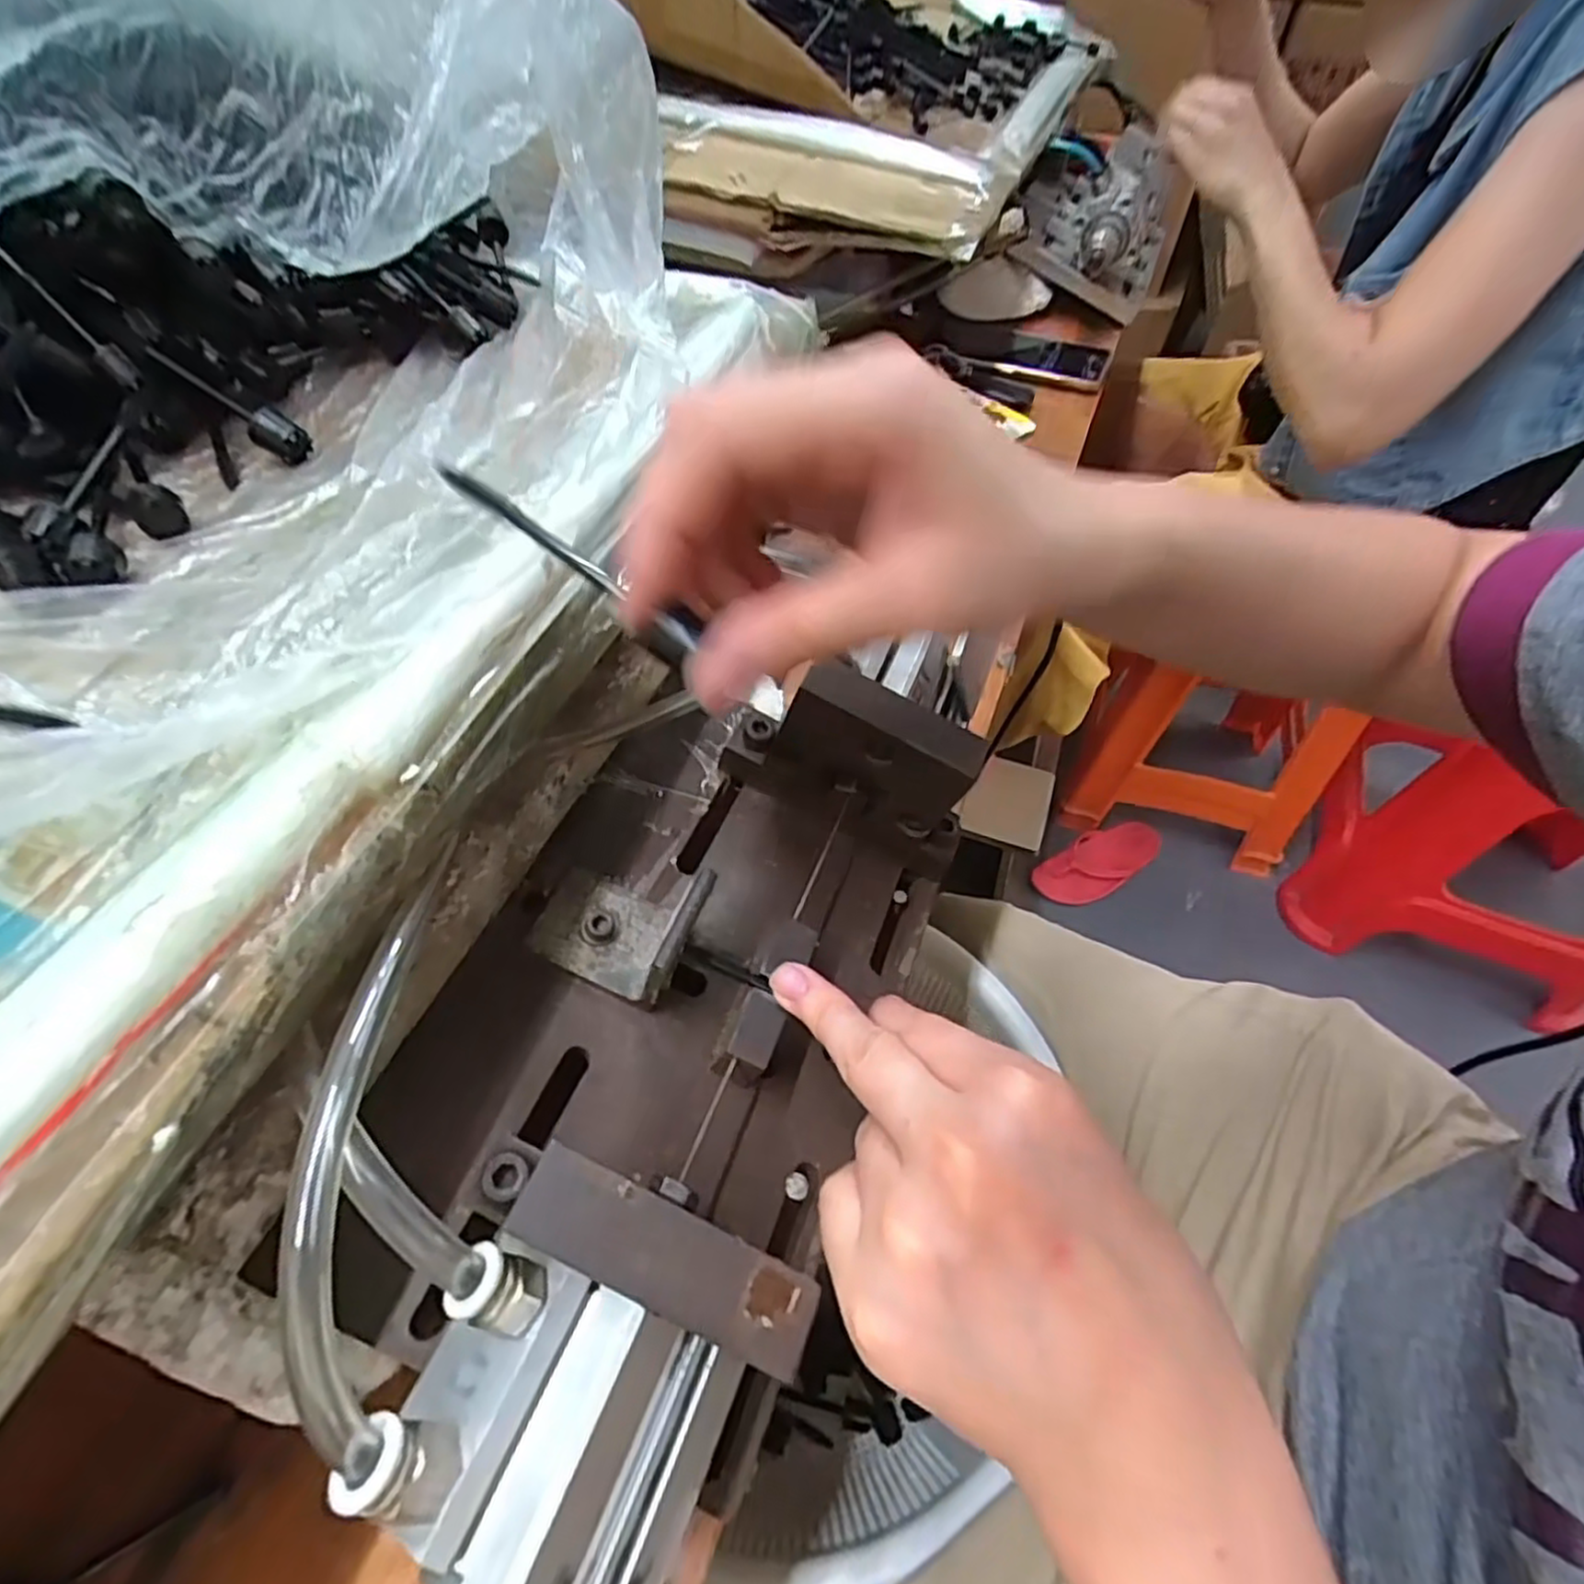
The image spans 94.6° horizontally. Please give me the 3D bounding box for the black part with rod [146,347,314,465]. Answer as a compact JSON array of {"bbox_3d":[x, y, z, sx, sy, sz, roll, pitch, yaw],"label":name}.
[{"bbox_3d":[-0.214,-0.148,0.280,0.062,0.015,0.014,32,57,0],"label":"black part with rod"}]

